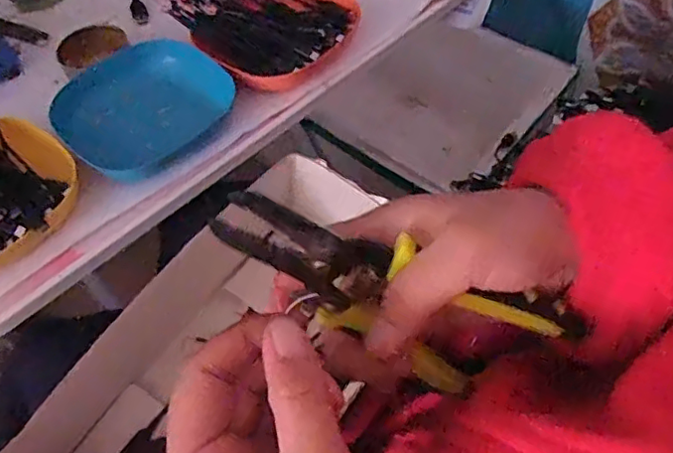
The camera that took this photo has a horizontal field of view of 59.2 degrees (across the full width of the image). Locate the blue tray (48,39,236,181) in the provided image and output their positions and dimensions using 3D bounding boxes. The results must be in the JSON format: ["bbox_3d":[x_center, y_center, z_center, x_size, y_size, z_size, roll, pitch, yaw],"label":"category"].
[{"bbox_3d":[-0.165,-0.101,0.506,0.126,0.030,0.137,38,66,25],"label":"blue tray"}]

